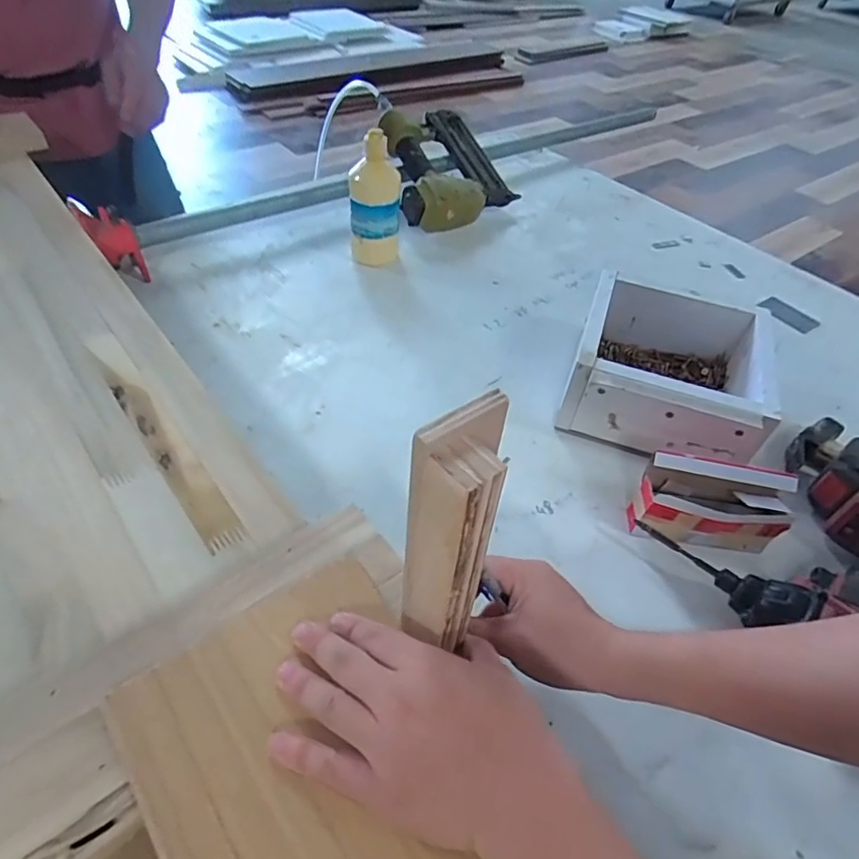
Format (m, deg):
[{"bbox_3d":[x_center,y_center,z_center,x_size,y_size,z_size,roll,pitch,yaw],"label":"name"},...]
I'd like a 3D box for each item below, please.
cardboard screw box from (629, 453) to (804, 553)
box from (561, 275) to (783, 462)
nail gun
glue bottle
[{"bbox_3d":[0.258,0.071,0.521,0.129,0.081,0.053,11,47,4],"label":"cardboard screw box"},{"bbox_3d":[0.261,-0.060,0.629,0.189,0.098,0.199,18,48,11],"label":"box"},{"bbox_3d":[0.034,-0.439,0.948,0.207,0.112,0.247,-8,49,-13],"label":"nail gun"},{"bbox_3d":[-0.076,-0.313,0.779,0.071,0.165,0.059,3,47,-4],"label":"glue bottle"}]

